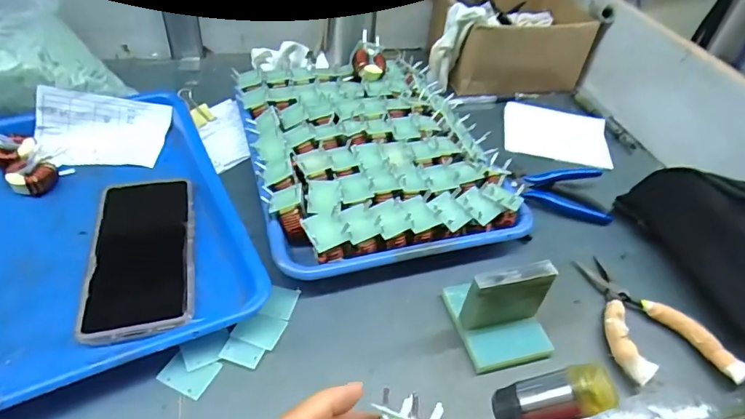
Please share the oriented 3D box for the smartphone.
[{"bbox_3d":[-0.194,0.034,0.397,0.080,0.011,0.169,-8,48,-14],"label":"smartphone"}]

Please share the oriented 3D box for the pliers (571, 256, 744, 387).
[{"bbox_3d":[0.233,0.085,0.394,0.092,0.021,0.124,1,46,-6],"label":"pliers"}]

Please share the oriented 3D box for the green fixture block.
[{"bbox_3d":[0.103,0.073,0.361,0.067,0.066,0.071,-10,48,-16],"label":"green fixture block"}]

